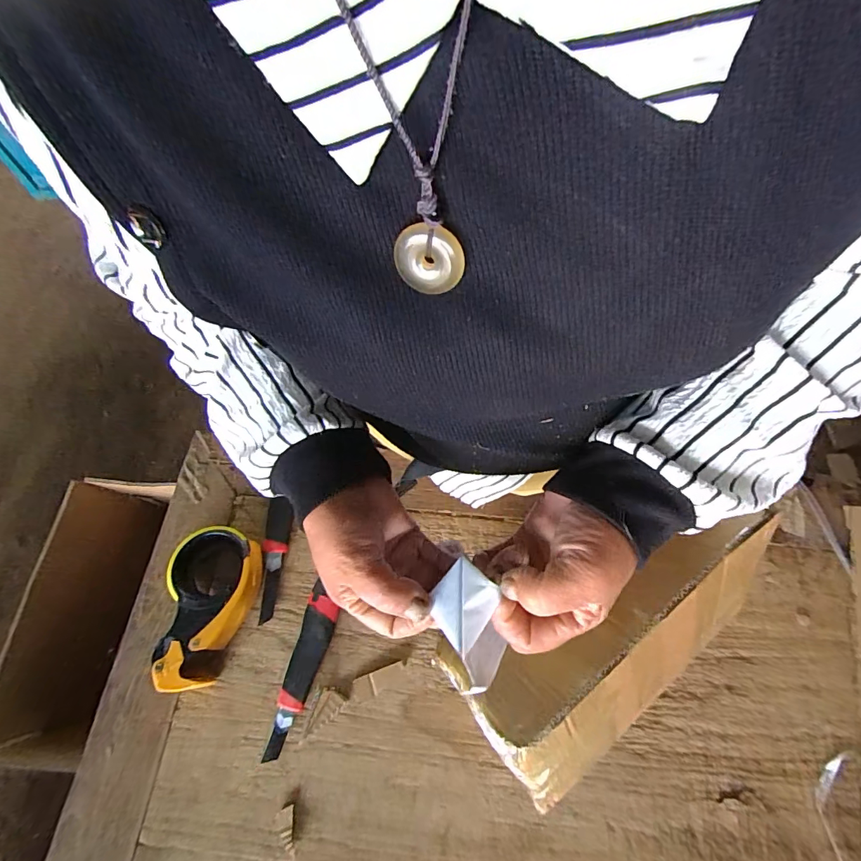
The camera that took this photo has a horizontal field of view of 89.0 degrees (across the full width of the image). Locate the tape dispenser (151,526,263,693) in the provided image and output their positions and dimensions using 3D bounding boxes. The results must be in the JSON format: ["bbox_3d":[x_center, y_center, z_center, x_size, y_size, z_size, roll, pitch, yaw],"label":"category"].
[{"bbox_3d":[-0.253,0.200,0.506,0.092,0.066,0.164,-2,64,-4],"label":"tape dispenser"}]

